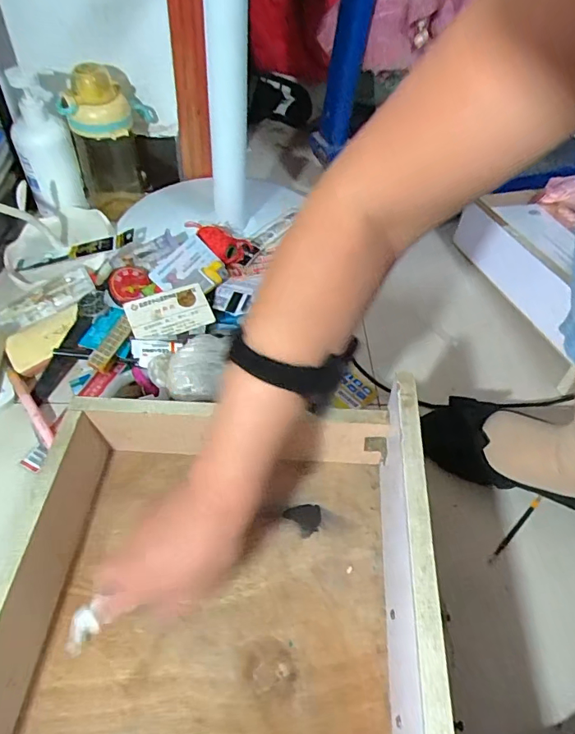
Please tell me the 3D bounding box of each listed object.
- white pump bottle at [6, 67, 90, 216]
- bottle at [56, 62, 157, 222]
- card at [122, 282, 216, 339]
[{"bbox_3d":[-0.335,-0.307,0.657,0.073,0.172,0.082,-14,31,-16],"label":"white pump bottle"},{"bbox_3d":[-0.244,-0.312,0.681,0.116,0.210,0.093,-10,54,-13],"label":"bottle"},{"bbox_3d":[-0.132,-0.062,0.532,0.089,0.005,0.054,-20,75,-20],"label":"card"}]

